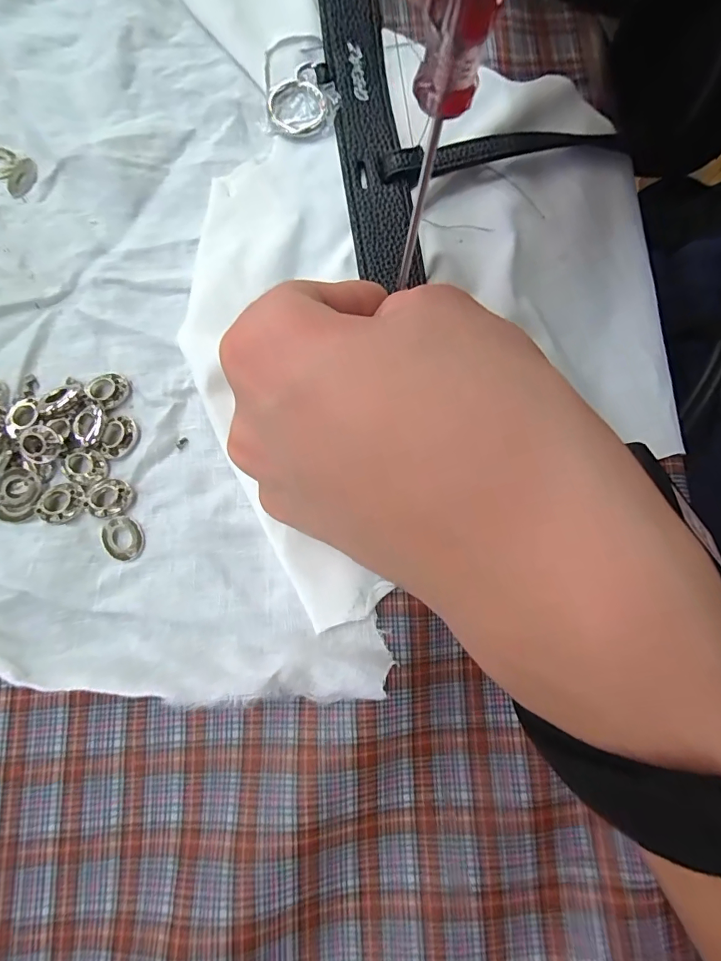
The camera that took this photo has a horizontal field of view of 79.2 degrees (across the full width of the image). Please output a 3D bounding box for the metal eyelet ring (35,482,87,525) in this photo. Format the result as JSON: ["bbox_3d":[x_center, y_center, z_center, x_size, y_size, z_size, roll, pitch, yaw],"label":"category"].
[{"bbox_3d":[-0.111,0.008,0.161,0.017,0.006,0.014,-14,81,-4],"label":"metal eyelet ring"}]

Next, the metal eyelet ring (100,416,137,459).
[{"bbox_3d":[-0.092,-0.017,0.165,0.013,0.004,0.015,-14,81,-4],"label":"metal eyelet ring"}]

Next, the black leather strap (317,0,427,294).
[{"bbox_3d":[-0.001,-0.200,0.195,0.031,0.010,0.237,-8,84,3],"label":"black leather strap"}]

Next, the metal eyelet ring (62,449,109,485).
[{"bbox_3d":[-0.103,-0.006,0.162,0.014,0.004,0.014,0,80,-1],"label":"metal eyelet ring"}]

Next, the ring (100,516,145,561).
[{"bbox_3d":[-0.087,0.021,0.158,0.014,0.004,0.016,-25,81,-5],"label":"ring"}]

